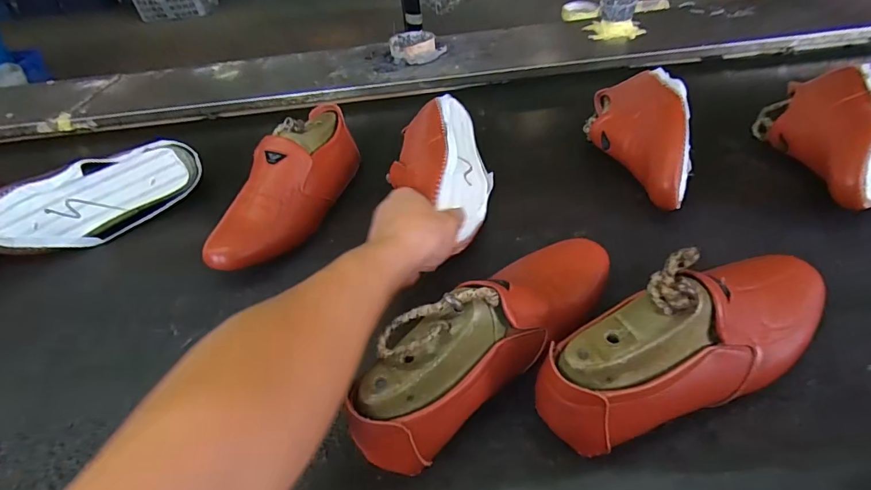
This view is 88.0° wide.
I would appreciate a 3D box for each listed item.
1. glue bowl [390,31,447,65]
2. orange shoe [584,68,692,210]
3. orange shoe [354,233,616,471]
[{"bbox_3d":[-0.033,-0.370,0.843,0.099,0.035,0.099,-10,42,0],"label":"glue bowl"},{"bbox_3d":[0.256,-0.147,0.562,0.098,0.082,0.258,-3,45,5],"label":"orange shoe"},{"bbox_3d":[0.047,0.064,0.358,0.257,0.114,0.073,-34,48,-24],"label":"orange shoe"}]

